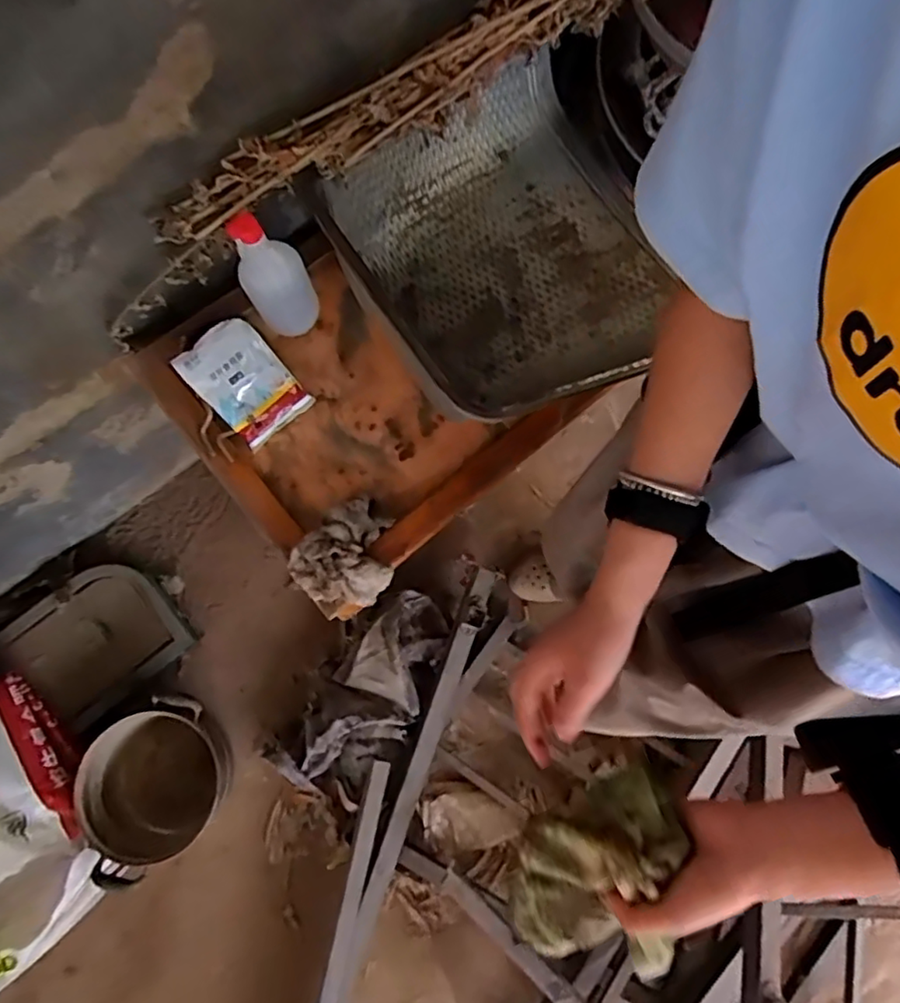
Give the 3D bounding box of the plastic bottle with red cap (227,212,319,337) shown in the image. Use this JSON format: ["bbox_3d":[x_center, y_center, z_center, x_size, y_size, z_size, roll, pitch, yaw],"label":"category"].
[{"bbox_3d":[-0.240,-0.307,0.833,0.083,0.206,0.074,-27,79,-8],"label":"plastic bottle with red cap"}]

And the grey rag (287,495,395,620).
[{"bbox_3d":[-0.136,0.072,0.829,0.128,0.052,0.154,36,78,6],"label":"grey rag"}]

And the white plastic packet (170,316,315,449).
[{"bbox_3d":[-0.290,-0.169,0.868,0.115,0.020,0.158,-43,115,-10],"label":"white plastic packet"}]

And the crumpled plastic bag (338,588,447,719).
[{"bbox_3d":[-0.104,0.283,1.221,0.168,0.073,0.219,22,76,3],"label":"crumpled plastic bag"}]

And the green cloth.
[{"bbox_3d":[0.098,0.251,0.418,0.095,0.073,0.139,12,78,3],"label":"green cloth"}]

